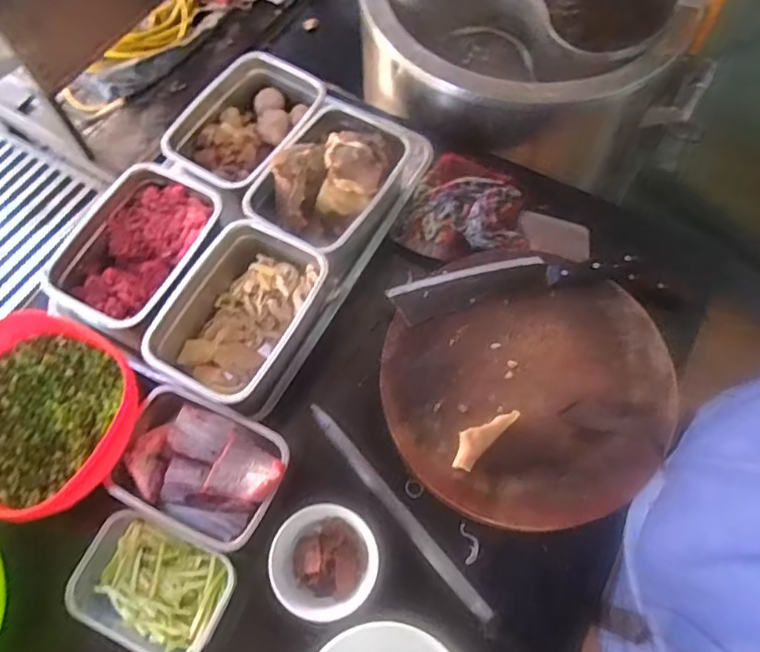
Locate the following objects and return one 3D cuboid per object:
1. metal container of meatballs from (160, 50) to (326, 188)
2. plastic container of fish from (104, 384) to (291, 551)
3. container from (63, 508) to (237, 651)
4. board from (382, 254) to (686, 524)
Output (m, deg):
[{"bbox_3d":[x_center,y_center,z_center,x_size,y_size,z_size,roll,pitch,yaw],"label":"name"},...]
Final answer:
[{"bbox_3d":[-0.186,-0.273,0.800,0.165,0.071,0.219,26,69,12],"label":"metal container of meatballs"},{"bbox_3d":[-0.196,0.155,0.634,0.184,0.056,0.132,22,69,10],"label":"plastic container of fish"},{"bbox_3d":[-0.233,0.265,0.591,0.153,0.045,0.109,22,69,10],"label":"container"},{"bbox_3d":[0.169,0.067,0.672,0.316,0.050,0.311,0,66,1],"label":"board"}]

